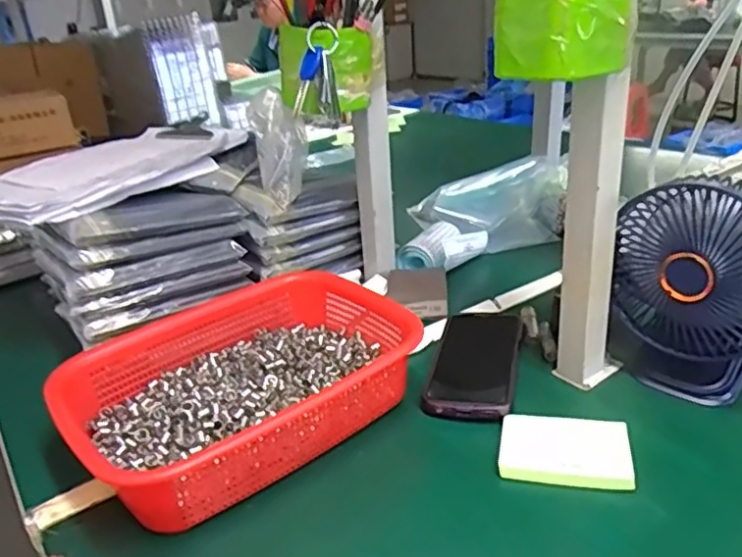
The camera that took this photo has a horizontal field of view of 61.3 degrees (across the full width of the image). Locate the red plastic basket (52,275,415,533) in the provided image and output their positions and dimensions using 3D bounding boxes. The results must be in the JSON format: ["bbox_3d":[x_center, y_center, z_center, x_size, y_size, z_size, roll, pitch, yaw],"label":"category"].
[{"bbox_3d":[-0.106,0.094,0.545,0.287,0.079,0.209,-22,30,-33],"label":"red plastic basket"}]

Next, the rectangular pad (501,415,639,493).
[{"bbox_3d":[0.149,0.133,0.481,0.095,0.018,0.068,3,26,15],"label":"rectangular pad"}]

